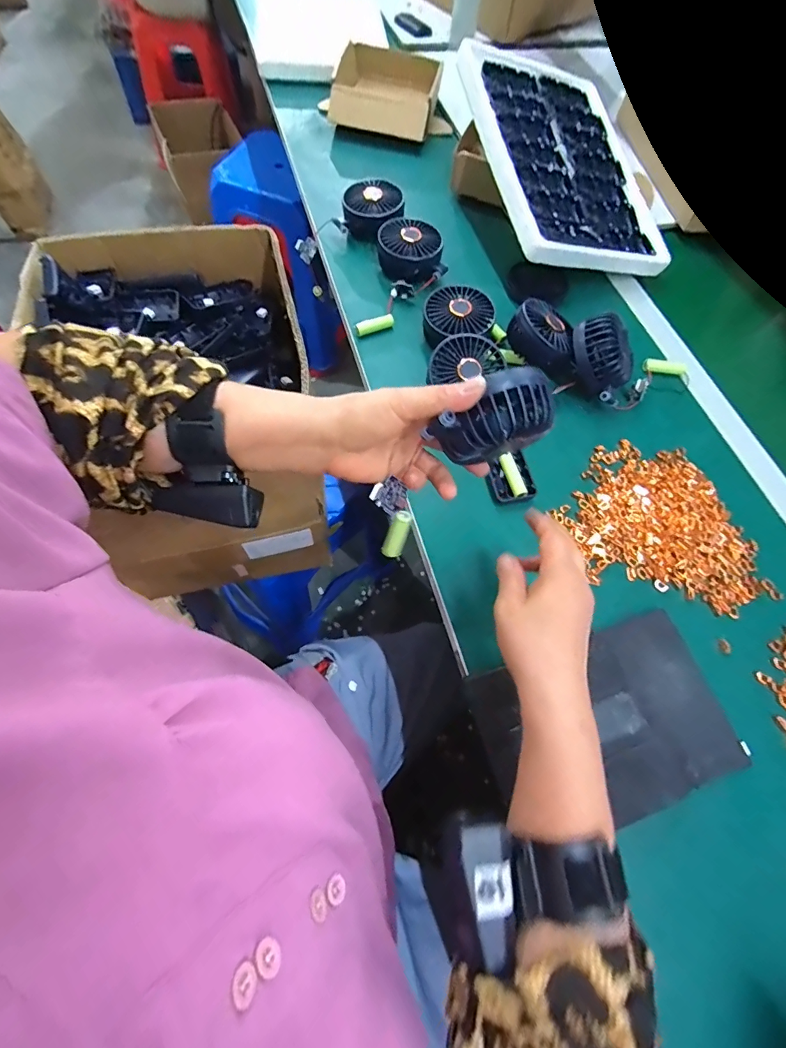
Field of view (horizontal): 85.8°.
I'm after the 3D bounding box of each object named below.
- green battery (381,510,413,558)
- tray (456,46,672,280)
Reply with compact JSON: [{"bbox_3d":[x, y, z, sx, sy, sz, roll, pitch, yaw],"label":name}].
[{"bbox_3d":[0.004,0.011,0.404,0.017,0.054,0.014,26,38,10],"label":"green battery"},{"bbox_3d":[0.242,-0.514,0.599,0.253,0.026,0.359,-8,78,-21],"label":"tray"}]

